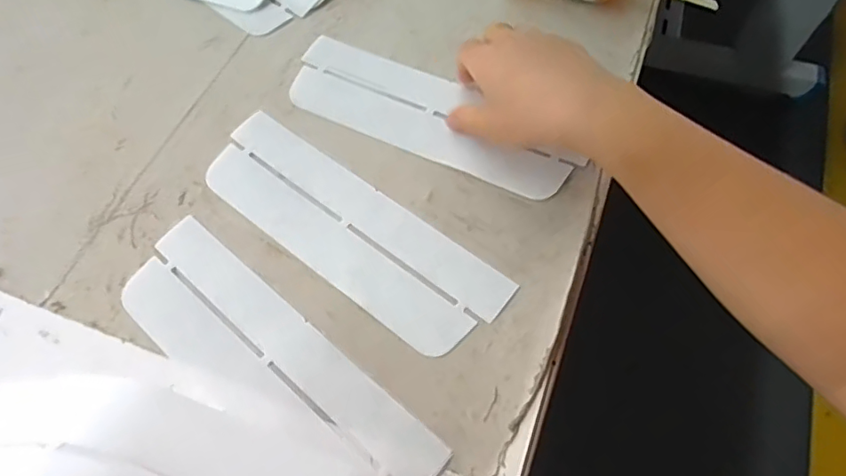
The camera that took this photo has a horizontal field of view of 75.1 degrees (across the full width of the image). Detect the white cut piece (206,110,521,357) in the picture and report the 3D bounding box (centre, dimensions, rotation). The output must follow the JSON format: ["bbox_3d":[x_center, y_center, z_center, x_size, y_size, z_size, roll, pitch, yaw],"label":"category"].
[{"bbox_3d":[-0.051,-0.008,0.361,0.222,0.004,0.067,35,70,19],"label":"white cut piece"}]

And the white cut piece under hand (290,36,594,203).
[{"bbox_3d":[0.002,-0.089,0.398,0.220,0.005,0.064,26,70,17],"label":"white cut piece under hand"}]

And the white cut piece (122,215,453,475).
[{"bbox_3d":[-0.091,0.073,0.322,0.224,0.005,0.067,37,70,19],"label":"white cut piece"}]

